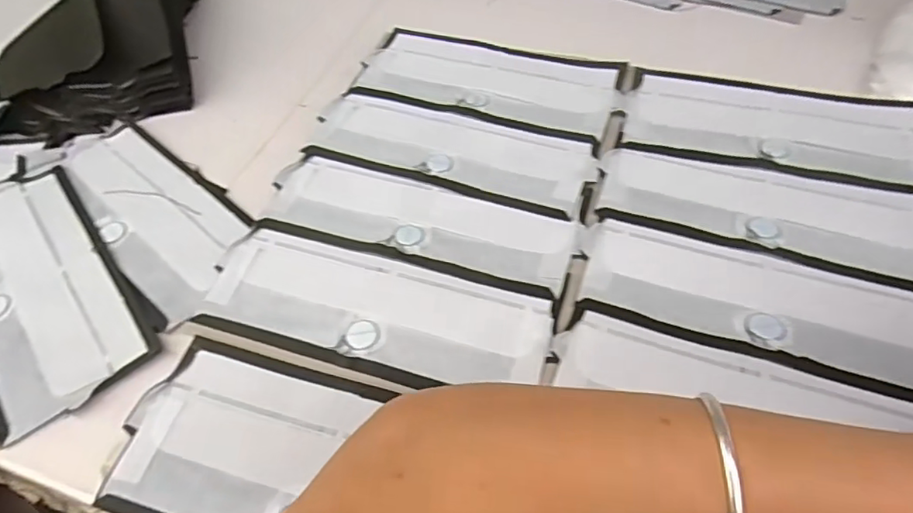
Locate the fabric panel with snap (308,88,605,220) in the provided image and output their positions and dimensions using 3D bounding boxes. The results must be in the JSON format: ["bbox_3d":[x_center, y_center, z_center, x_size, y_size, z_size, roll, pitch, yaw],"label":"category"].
[{"bbox_3d":[-0.002,-0.097,0.470,0.235,0.004,0.085,15,57,13],"label":"fabric panel with snap"}]

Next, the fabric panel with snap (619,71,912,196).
[{"bbox_3d":[0.263,-0.105,0.463,0.232,0.007,0.114,16,57,15],"label":"fabric panel with snap"}]

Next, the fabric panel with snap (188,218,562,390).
[{"bbox_3d":[-0.053,0.033,0.376,0.232,0.004,0.090,13,57,12],"label":"fabric panel with snap"}]

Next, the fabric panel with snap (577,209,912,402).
[{"bbox_3d":[0.205,0.027,0.367,0.235,0.010,0.093,15,57,13],"label":"fabric panel with snap"}]

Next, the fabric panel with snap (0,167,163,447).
[{"bbox_3d":[-0.322,0.021,0.429,0.109,0.008,0.233,-36,61,-20],"label":"fabric panel with snap"}]

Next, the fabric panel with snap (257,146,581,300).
[{"bbox_3d":[-0.030,-0.029,0.424,0.235,0.007,0.083,17,58,14],"label":"fabric panel with snap"}]

